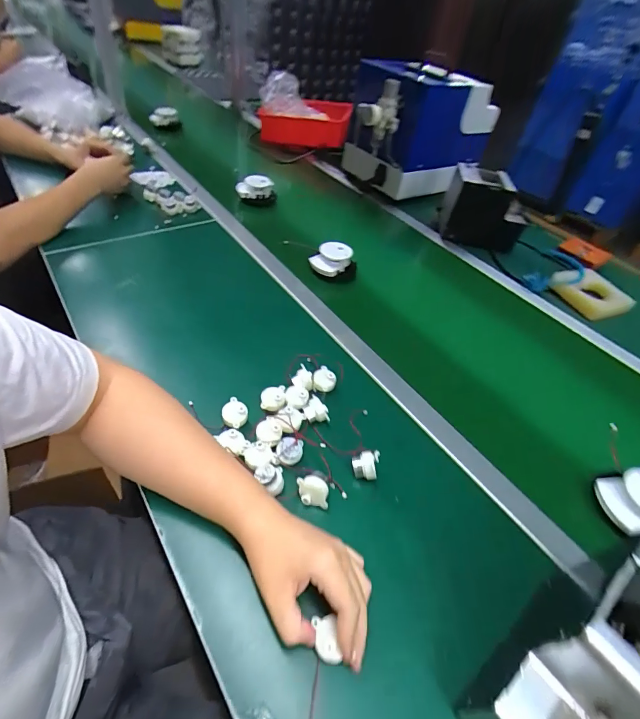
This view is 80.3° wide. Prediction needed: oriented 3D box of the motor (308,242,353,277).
[{"bbox_3d":[0.024,-0.201,0.761,0.074,0.042,0.062,20,48,13],"label":"motor"}]

